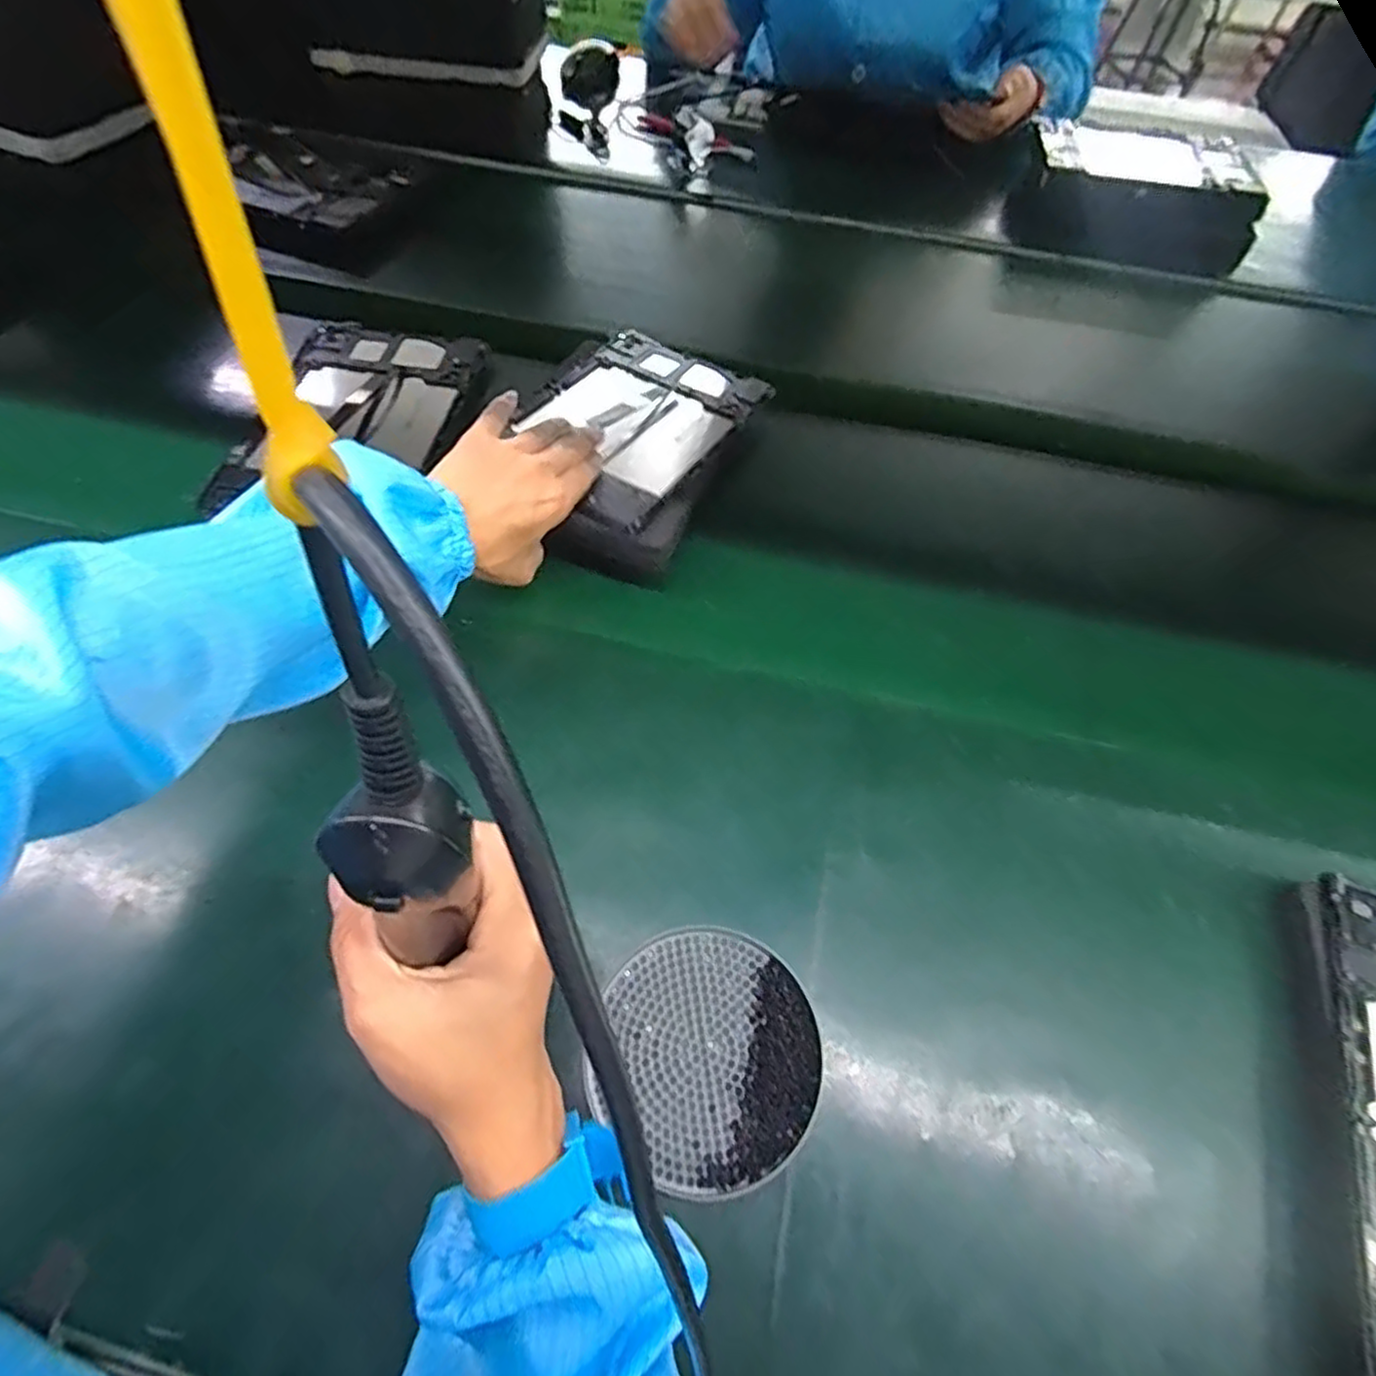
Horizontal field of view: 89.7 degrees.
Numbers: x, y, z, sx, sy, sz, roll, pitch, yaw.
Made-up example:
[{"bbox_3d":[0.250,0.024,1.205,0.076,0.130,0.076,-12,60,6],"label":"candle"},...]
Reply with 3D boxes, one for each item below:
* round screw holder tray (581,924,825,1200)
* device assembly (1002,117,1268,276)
[{"bbox_3d":[0.010,0.176,0.337,0.105,0.017,0.108,2,58,-3],"label":"round screw holder tray"},{"bbox_3d":[0.516,-0.581,0.805,0.253,0.075,0.185,17,58,7],"label":"device assembly"}]

